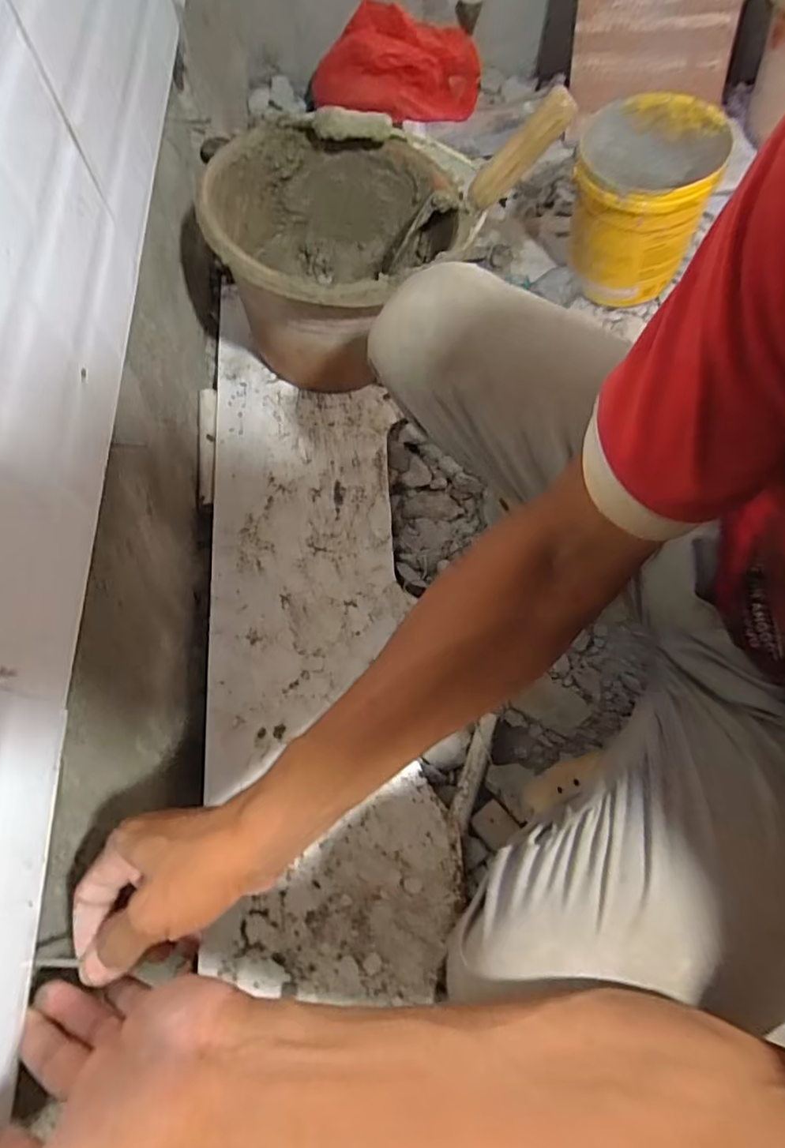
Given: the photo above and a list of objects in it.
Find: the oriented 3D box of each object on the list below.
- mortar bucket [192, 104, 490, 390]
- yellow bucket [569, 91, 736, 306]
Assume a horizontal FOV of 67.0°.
[{"bbox_3d":[-0.058,-0.365,0.714,0.275,0.216,0.275,0,67,1],"label":"mortar bucket"},{"bbox_3d":[0.342,-0.515,0.843,0.175,0.196,0.194,16,68,8],"label":"yellow bucket"}]

